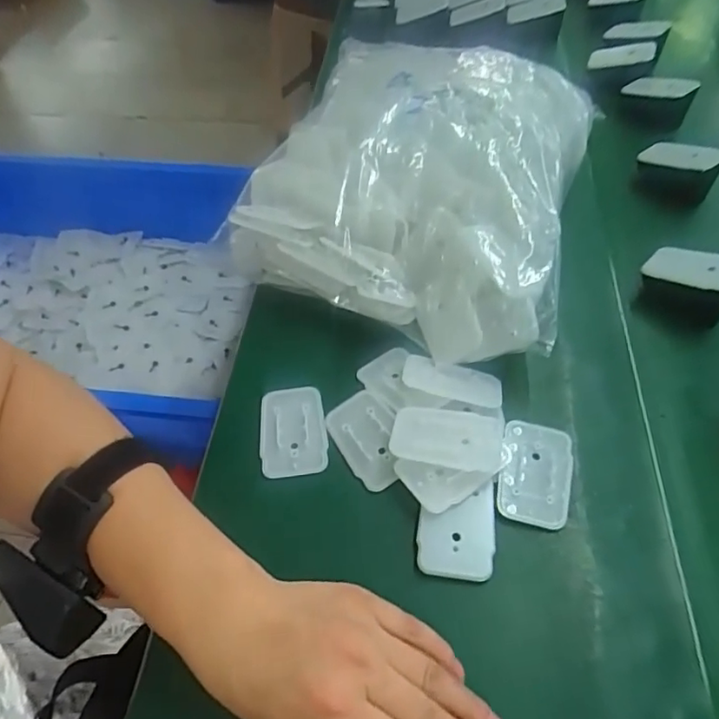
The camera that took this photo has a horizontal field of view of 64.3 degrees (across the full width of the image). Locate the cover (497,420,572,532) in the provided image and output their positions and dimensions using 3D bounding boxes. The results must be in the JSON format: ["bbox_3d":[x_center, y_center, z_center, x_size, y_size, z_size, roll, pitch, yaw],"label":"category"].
[{"bbox_3d":[0.110,0.070,0.359,0.043,0.010,0.066,11,54,11],"label":"cover"}]

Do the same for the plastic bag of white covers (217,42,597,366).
[{"bbox_3d":[0.049,-0.150,0.478,0.251,0.113,0.282,14,55,13],"label":"plastic bag of white covers"}]

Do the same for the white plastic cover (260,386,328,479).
[{"bbox_3d":[-0.046,0.047,0.393,0.044,0.008,0.067,-6,53,-2],"label":"white plastic cover"}]

